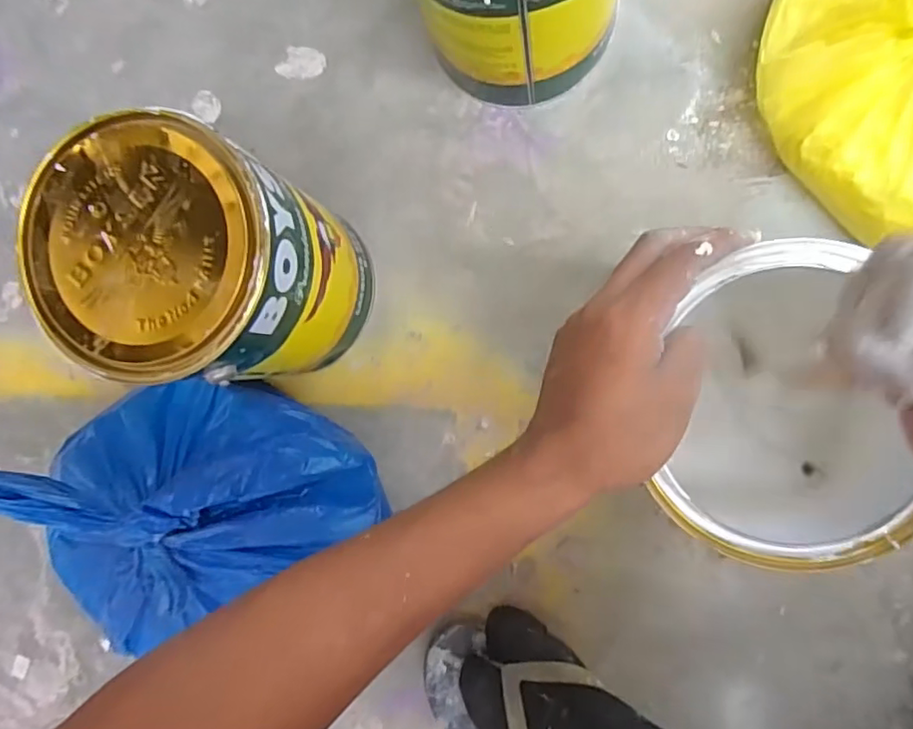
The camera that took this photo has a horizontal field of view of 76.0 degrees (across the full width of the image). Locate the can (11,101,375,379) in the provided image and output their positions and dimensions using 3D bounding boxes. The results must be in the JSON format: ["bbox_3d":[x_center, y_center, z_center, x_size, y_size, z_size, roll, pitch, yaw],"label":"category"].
[{"bbox_3d":[-0.170,-0.070,0.428,0.153,0.176,0.148,0,90,9],"label":"can"}]

